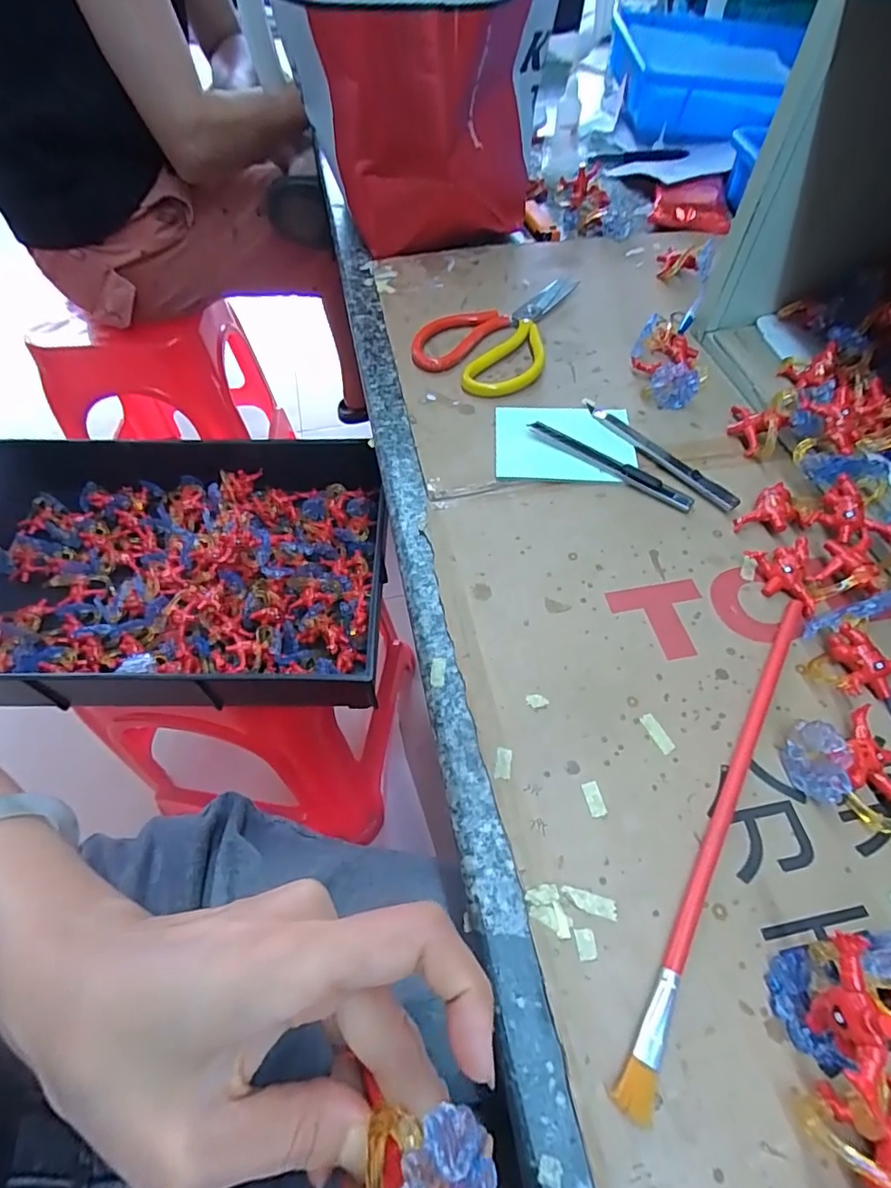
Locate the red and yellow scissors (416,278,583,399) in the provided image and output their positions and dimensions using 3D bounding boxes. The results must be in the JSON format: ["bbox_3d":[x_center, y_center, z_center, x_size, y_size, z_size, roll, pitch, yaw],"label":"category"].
[{"bbox_3d":[0.047,-0.237,0.475,0.108,0.014,0.182,19,59,14],"label":"red and yellow scissors"}]

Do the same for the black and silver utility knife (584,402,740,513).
[{"bbox_3d":[0.146,-0.101,0.386,0.018,0.009,0.137,-33,61,-18],"label":"black and silver utility knife"}]

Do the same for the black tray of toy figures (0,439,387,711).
[{"bbox_3d":[-0.329,-0.033,0.596,0.523,0.074,0.317,0,56,1],"label":"black tray of toy figures"}]

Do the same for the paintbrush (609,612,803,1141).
[{"bbox_3d":[0.138,0.099,0.257,0.015,0.008,0.259,28,62,19],"label":"paintbrush"}]

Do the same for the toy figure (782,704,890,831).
[{"bbox_3d":[0.198,0.082,0.257,0.055,0.027,0.052,-12,57,-6],"label":"toy figure"}]

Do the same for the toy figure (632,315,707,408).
[{"bbox_3d":[0.176,-0.183,0.428,0.057,0.027,0.075,19,59,14],"label":"toy figure"}]

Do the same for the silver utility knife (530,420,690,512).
[{"bbox_3d":[0.112,-0.089,0.377,0.123,0.012,0.015,29,62,20],"label":"silver utility knife"}]

